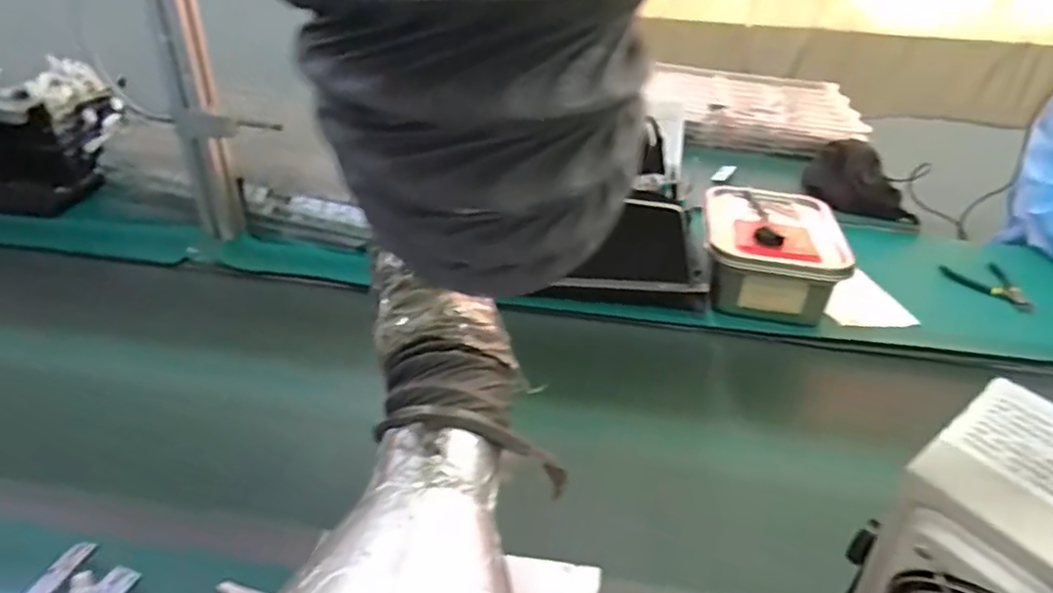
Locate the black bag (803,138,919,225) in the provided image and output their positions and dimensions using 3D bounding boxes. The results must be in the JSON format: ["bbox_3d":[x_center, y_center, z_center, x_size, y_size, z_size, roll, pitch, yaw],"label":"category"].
[{"bbox_3d":[0.593,-0.209,1.110,0.189,0.087,0.173,18,36,20],"label":"black bag"}]

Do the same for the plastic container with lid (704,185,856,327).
[{"bbox_3d":[0.317,-0.060,0.842,0.165,0.097,0.227,10,34,10],"label":"plastic container with lid"}]

